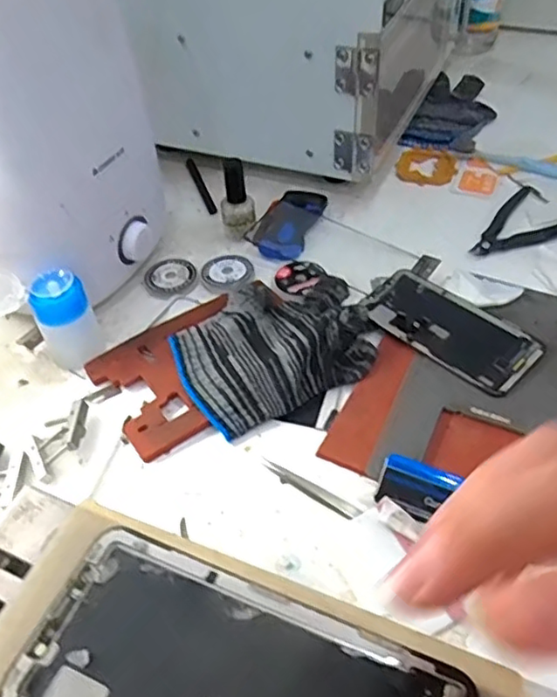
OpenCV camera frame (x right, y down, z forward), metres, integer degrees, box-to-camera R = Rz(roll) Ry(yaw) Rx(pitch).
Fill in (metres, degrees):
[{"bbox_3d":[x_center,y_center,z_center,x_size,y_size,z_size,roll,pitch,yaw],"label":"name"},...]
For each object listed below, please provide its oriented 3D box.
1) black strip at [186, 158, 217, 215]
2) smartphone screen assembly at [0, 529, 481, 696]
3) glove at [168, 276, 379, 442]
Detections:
[{"bbox_3d":[-0.083,-0.176,0.671,0.011,0.010,0.098,-16,49,-11],"label":"black strip"},{"bbox_3d":[-0.014,0.108,0.196,0.139,0.004,0.066,16,51,18],"label":"smartphone screen assembly"},{"bbox_3d":[0.002,-0.005,0.490,0.159,0.031,0.106,-25,50,-19],"label":"glove"}]

